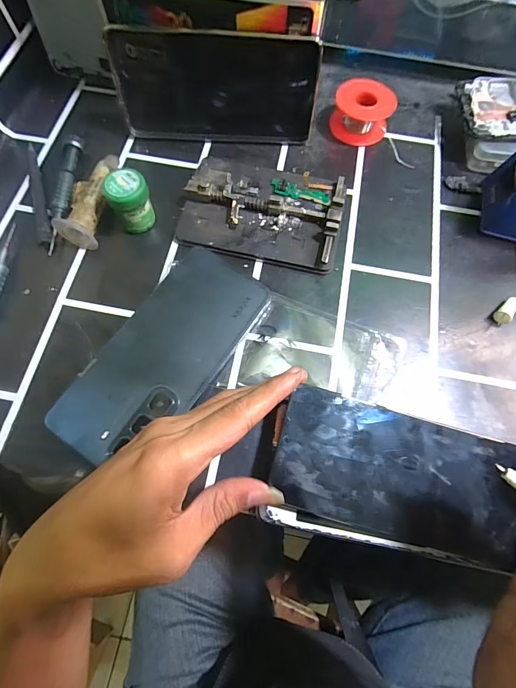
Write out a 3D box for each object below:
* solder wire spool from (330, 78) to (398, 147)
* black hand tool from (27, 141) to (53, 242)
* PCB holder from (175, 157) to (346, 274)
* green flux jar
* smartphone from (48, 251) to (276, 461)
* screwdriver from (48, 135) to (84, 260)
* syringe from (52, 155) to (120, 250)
[{"bbox_3d":[0.096,-0.214,0.320,0.052,0.030,0.052,1,70,-1],"label":"solder wire spool"},{"bbox_3d":[-0.186,-0.127,0.289,0.012,0.011,0.107,-19,71,-8],"label":"black hand tool"},{"bbox_3d":[0.004,-0.112,0.284,0.126,0.022,0.091,12,70,3],"label":"PCB holder"},{"bbox_3d":[-0.099,-0.110,0.270,0.031,0.041,0.028,-29,73,-12],"label":"green flux jar"},{"bbox_3d":[-0.066,0.004,0.242,0.075,0.006,0.162,37,73,11],"label":"smartphone"},{"bbox_3d":[-0.161,-0.125,0.286,0.014,0.016,0.111,0,70,-2],"label":"screwdriver"},{"bbox_3d":[-0.138,-0.121,0.281,0.031,0.025,0.086,2,70,-1],"label":"syringe"}]

